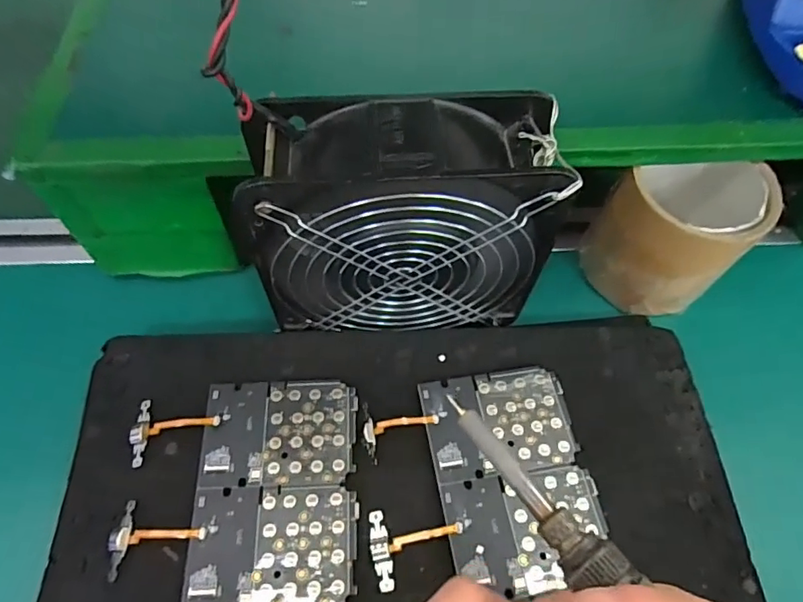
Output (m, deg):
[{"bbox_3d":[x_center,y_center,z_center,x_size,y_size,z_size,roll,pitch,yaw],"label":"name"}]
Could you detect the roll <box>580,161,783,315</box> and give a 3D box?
[{"bbox_3d":[0.173,-0.046,0.336,0.083,0.086,0.079,1,58,-2],"label":"roll"}]

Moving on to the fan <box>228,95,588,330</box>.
[{"bbox_3d":[-0.003,-0.038,0.280,0.153,0.127,0.058,-2,58,-4],"label":"fan"}]

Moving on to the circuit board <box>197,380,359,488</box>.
[{"bbox_3d":[-0.065,0.070,0.283,0.079,0.004,0.056,0,58,-3],"label":"circuit board"}]

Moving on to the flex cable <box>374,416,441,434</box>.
[{"bbox_3d":[0.003,0.065,0.286,0.035,0.004,0.007,-9,58,-7],"label":"flex cable"}]

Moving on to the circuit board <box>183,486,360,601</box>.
[{"bbox_3d":[-0.062,0.119,0.256,0.078,0.004,0.055,0,58,-3],"label":"circuit board"}]

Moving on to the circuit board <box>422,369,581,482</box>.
[{"bbox_3d":[0.054,0.066,0.291,0.078,0.004,0.056,-6,59,-7],"label":"circuit board"}]

